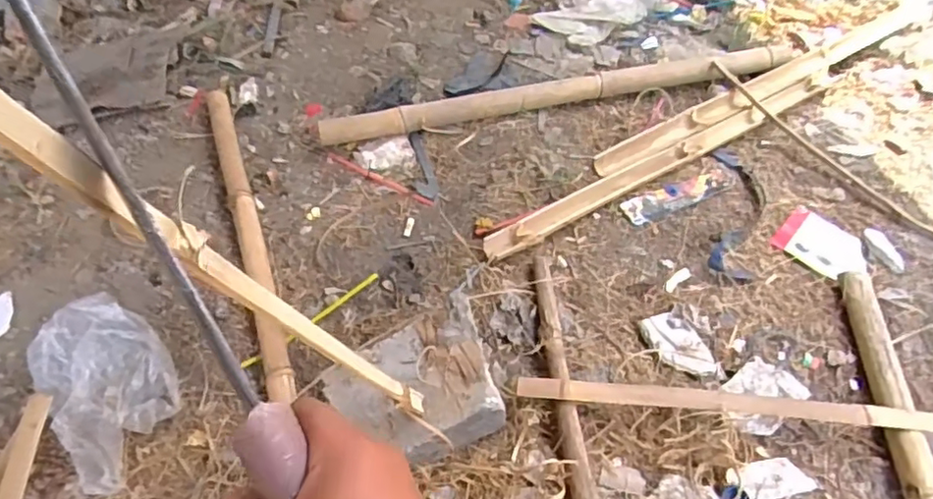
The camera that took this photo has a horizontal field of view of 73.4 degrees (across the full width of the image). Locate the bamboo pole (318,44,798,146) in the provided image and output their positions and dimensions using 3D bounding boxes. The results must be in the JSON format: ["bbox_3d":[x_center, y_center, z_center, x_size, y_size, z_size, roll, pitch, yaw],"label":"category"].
[{"bbox_3d":[0.190,-0.297,1.183,0.925,0.052,0.055,-9,53,-7],"label":"bamboo pole"}]

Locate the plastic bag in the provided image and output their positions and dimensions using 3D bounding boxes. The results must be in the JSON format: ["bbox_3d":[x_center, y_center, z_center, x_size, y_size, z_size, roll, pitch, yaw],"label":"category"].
[{"bbox_3d":[-0.472,0.175,0.822,0.148,0.071,0.244,-32,59,-22],"label":"plastic bag"}]

